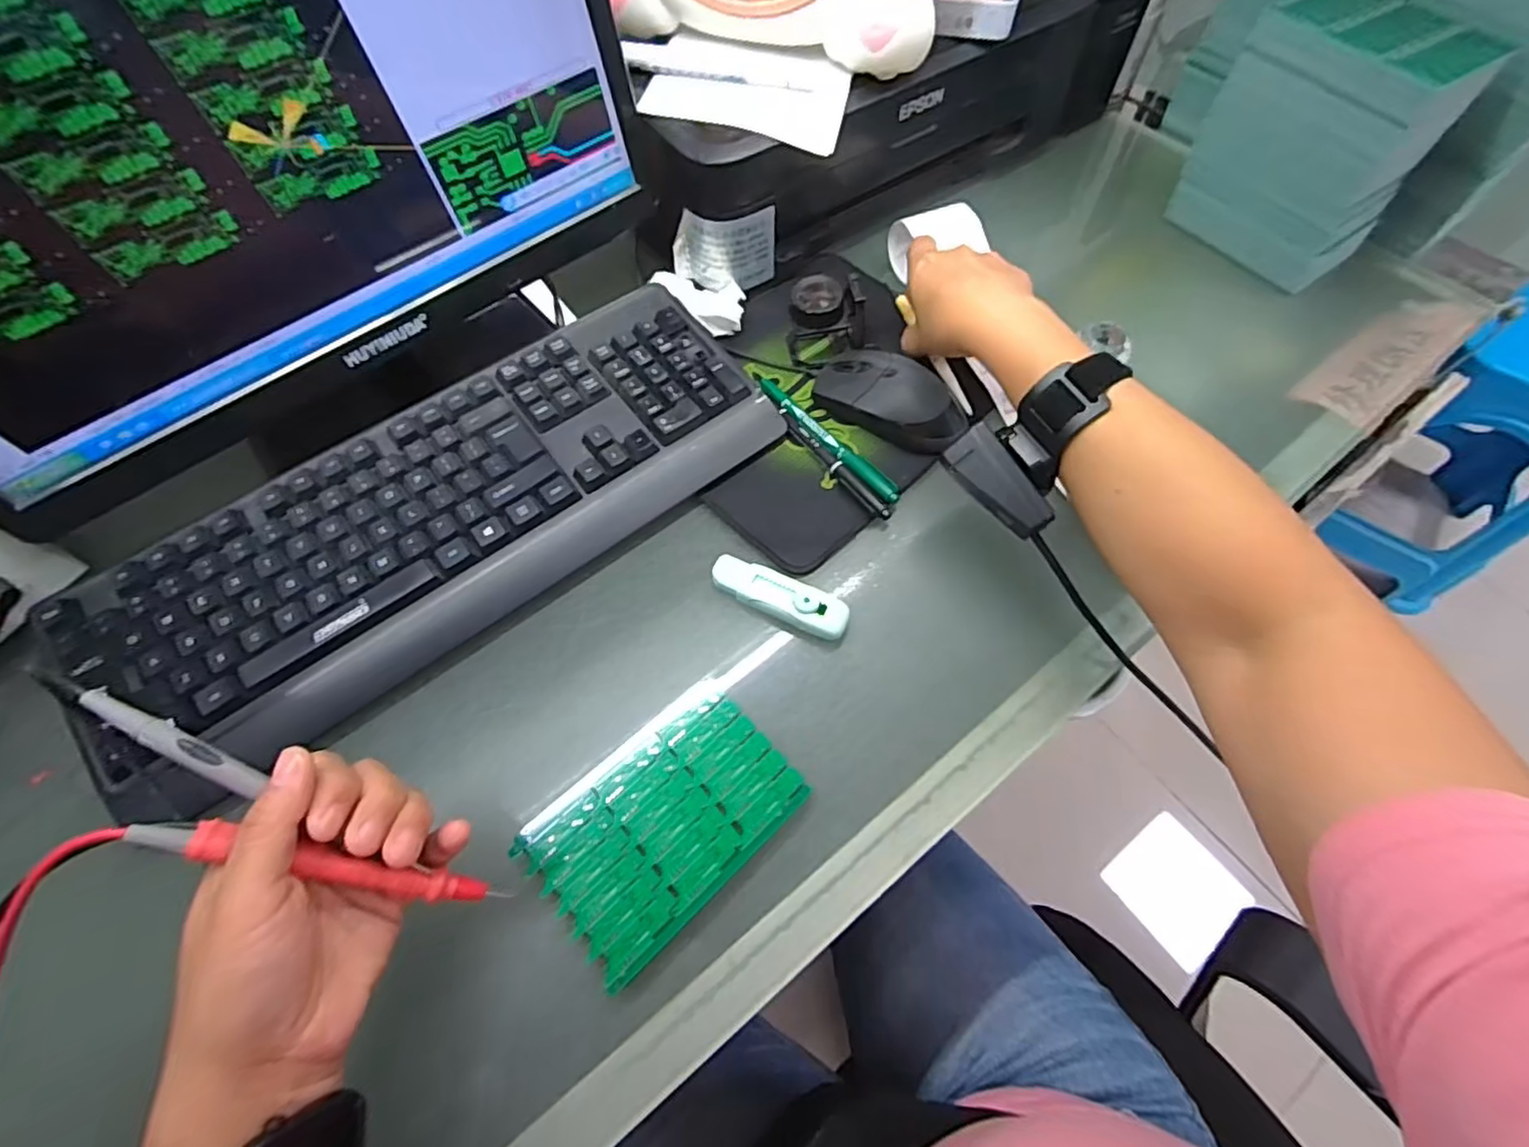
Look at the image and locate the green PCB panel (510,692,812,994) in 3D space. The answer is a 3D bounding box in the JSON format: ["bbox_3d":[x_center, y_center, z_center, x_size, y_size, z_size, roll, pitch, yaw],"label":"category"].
[{"bbox_3d":[-0.052,0.129,0.340,0.132,0.009,0.088,-39,69,-18],"label":"green PCB panel"}]

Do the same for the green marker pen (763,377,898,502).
[{"bbox_3d":[0.043,-0.097,0.457,0.012,0.012,0.139,-36,68,-17],"label":"green marker pen"}]

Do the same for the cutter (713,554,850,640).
[{"bbox_3d":[0.009,0.015,0.397,0.088,0.019,0.027,26,65,13],"label":"cutter"}]

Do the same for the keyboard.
[{"bbox_3d":[-0.199,-0.041,0.415,0.429,0.042,0.150,-36,68,-17],"label":"keyboard"}]

